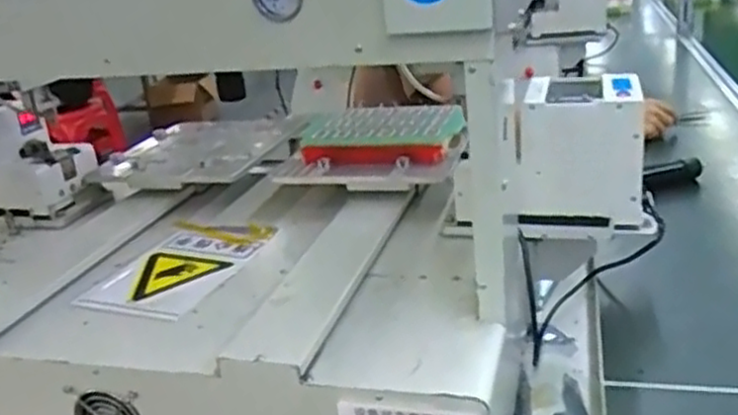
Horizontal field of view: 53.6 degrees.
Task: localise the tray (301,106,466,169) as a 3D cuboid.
[{"bbox_3d":[0.019,-0.101,1.019,0.216,0.038,0.171,-5,21,2],"label":"tray"}]

